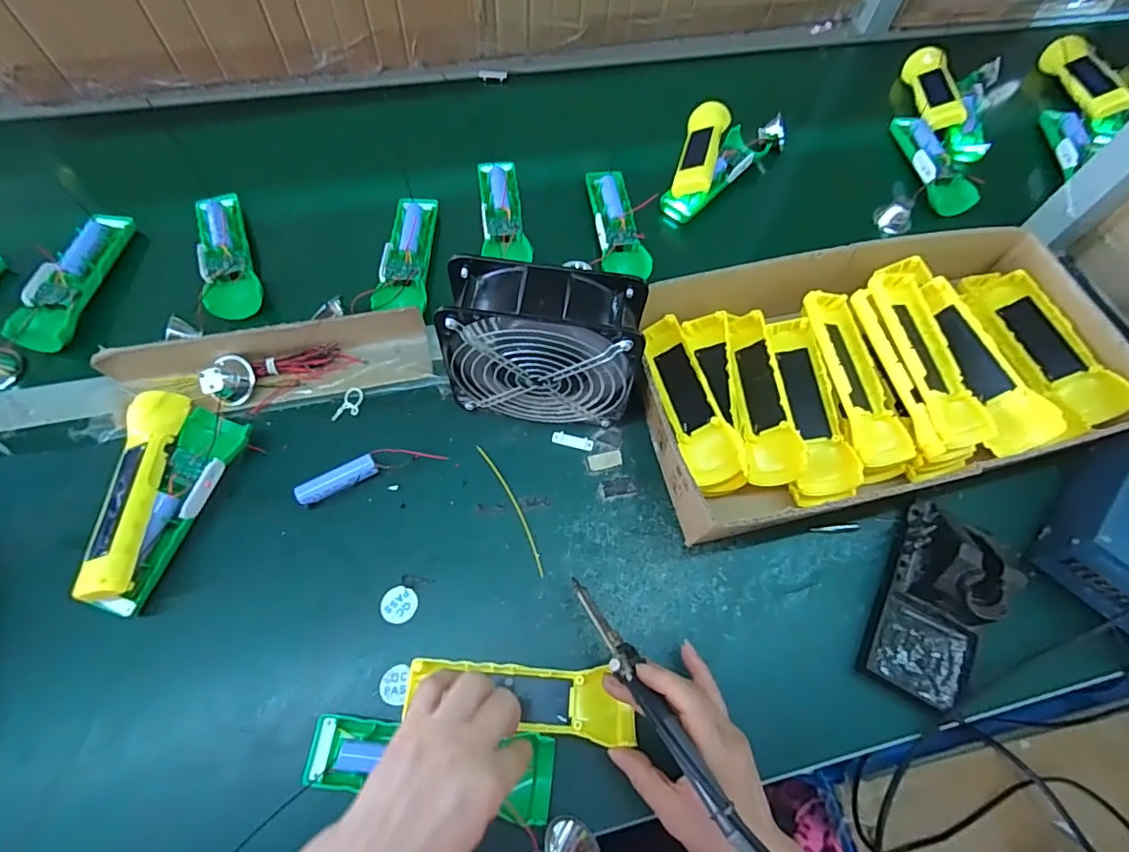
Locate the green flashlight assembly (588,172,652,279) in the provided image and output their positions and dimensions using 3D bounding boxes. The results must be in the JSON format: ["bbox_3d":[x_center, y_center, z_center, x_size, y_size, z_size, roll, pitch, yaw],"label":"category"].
[{"bbox_3d":[0.058,-0.230,0.600,0.050,0.019,0.154,-6,65,-5],"label":"green flashlight assembly"}]

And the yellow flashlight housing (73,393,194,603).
[{"bbox_3d":[-0.332,0.049,0.424,0.043,0.045,0.166,-3,64,-4],"label":"yellow flashlight housing"}]

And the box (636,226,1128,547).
[{"bbox_3d":[0.277,-0.053,0.494,0.427,0.075,0.236,-13,65,-9],"label":"box"}]

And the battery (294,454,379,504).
[{"bbox_3d":[-0.190,0.047,0.457,0.065,0.019,0.019,-23,67,-13],"label":"battery"}]

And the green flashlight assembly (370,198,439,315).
[{"bbox_3d":[-0.161,-0.181,0.564,0.046,0.022,0.151,3,64,-1],"label":"green flashlight assembly"}]

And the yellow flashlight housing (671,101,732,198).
[{"bbox_3d":[0.162,-0.329,0.642,0.047,0.032,0.152,18,65,6],"label":"yellow flashlight housing"}]

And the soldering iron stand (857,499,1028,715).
[{"bbox_3d":[0.294,0.130,0.412,0.075,0.070,0.152,29,66,11],"label":"soldering iron stand"}]

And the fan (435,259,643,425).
[{"bbox_3d":[-0.016,-0.059,0.444,0.144,0.146,0.065,10,64,2],"label":"fan"}]

